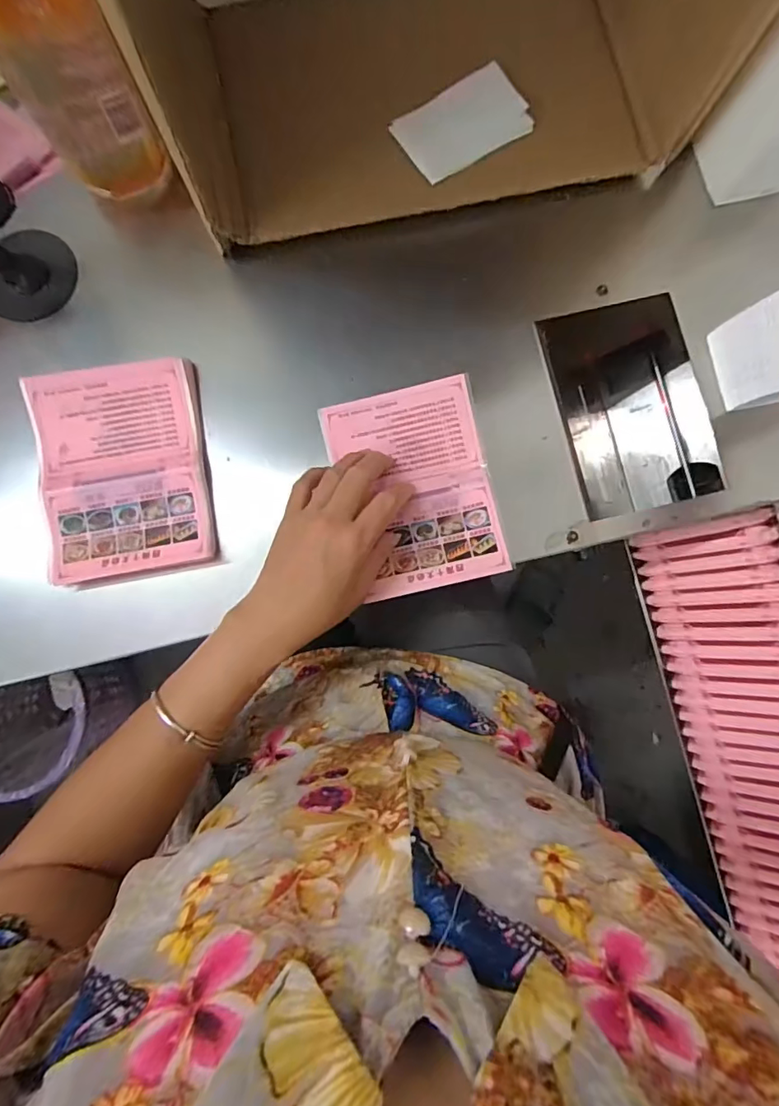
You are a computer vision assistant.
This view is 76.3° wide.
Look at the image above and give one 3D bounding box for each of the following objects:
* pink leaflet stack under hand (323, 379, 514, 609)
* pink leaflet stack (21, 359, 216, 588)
[{"bbox_3d":[0.022,-0.052,0.397,0.119,0.011,0.162,-13,84,-1],"label":"pink leaflet stack under hand"},{"bbox_3d":[-0.210,-0.064,0.387,0.123,0.026,0.161,-9,84,-1],"label":"pink leaflet stack"}]

